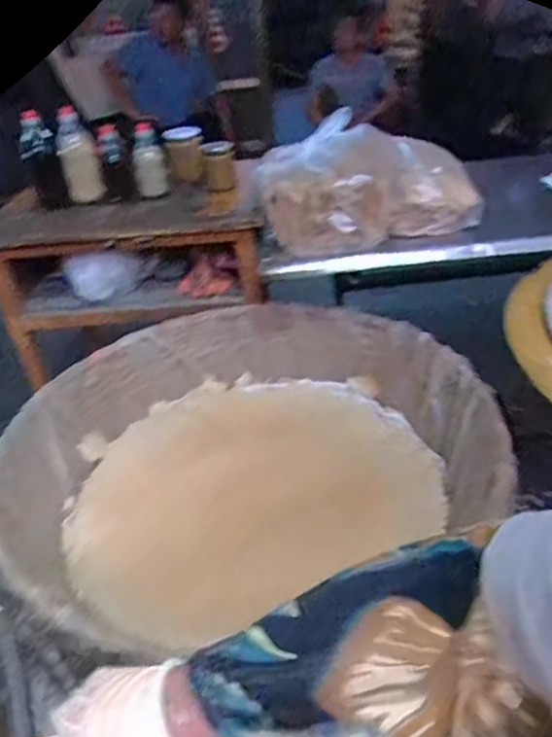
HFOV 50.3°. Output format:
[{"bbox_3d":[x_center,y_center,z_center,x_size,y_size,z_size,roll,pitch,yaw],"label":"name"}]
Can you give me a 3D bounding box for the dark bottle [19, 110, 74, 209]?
[{"bbox_3d":[-0.512,-0.459,1.294,0.070,0.188,0.069,-14,35,-12],"label":"dark bottle"}]

